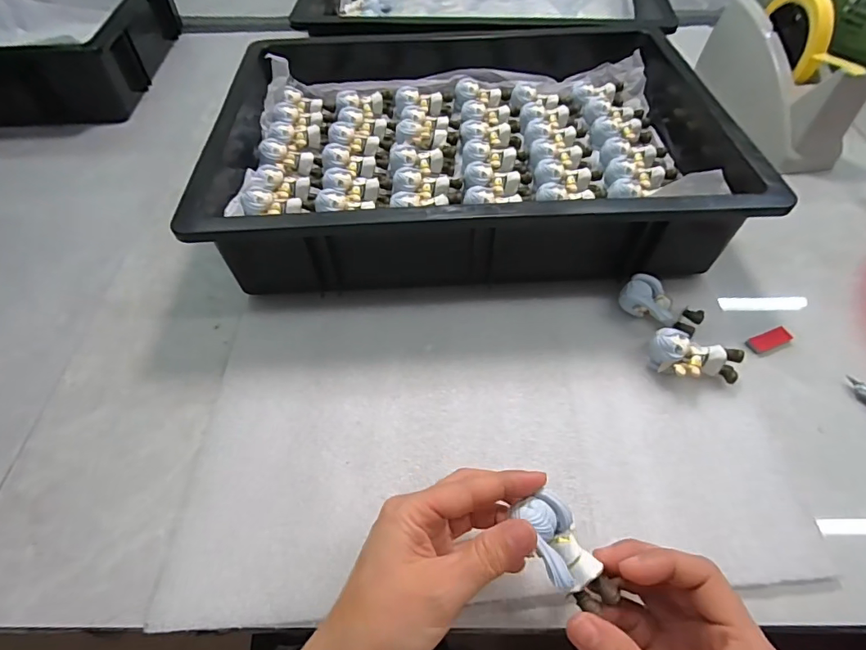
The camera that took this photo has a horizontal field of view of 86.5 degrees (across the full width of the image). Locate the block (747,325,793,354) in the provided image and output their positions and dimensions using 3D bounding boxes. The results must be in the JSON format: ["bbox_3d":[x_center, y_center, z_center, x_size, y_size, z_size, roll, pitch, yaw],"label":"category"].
[{"bbox_3d":[0.273,0.011,0.371,0.039,0.004,0.016,-19,56,-11],"label":"block"}]

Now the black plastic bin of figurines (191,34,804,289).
[{"bbox_3d":[0.040,-0.203,0.476,0.461,0.090,0.381,-2,54,1],"label":"black plastic bin of figurines"}]

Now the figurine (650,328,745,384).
[{"bbox_3d":[0.194,0.029,0.343,0.061,0.029,0.031,16,56,13],"label":"figurine"}]

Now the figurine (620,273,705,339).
[{"bbox_3d":[0.184,-0.014,0.373,0.061,0.026,0.035,33,62,23],"label":"figurine"}]

